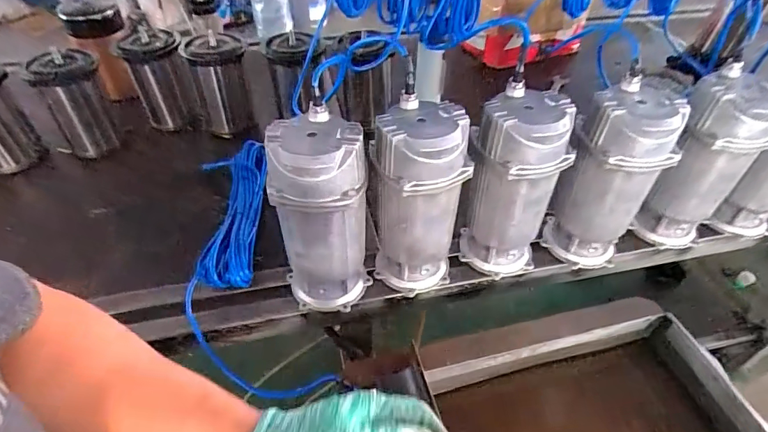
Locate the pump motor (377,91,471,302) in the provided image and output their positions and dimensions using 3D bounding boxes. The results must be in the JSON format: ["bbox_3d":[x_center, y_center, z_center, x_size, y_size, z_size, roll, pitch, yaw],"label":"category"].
[{"bbox_3d":[0.050,-0.016,0.666,0.129,0.290,0.108,-4,44,-6],"label":"pump motor"}]

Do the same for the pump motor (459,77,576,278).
[{"bbox_3d":[0.198,-0.040,0.692,0.119,0.289,0.121,-27,51,-26],"label":"pump motor"}]

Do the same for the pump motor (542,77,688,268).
[{"bbox_3d":[0.357,-0.049,0.704,0.129,0.289,0.116,25,49,22],"label":"pump motor"}]

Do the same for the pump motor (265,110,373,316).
[{"bbox_3d":[-0.090,0.010,0.640,0.127,0.292,0.111,-4,44,-6],"label":"pump motor"}]

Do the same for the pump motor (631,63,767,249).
[{"bbox_3d":[0.535,-0.082,0.744,0.131,0.289,0.114,33,53,29],"label":"pump motor"}]

